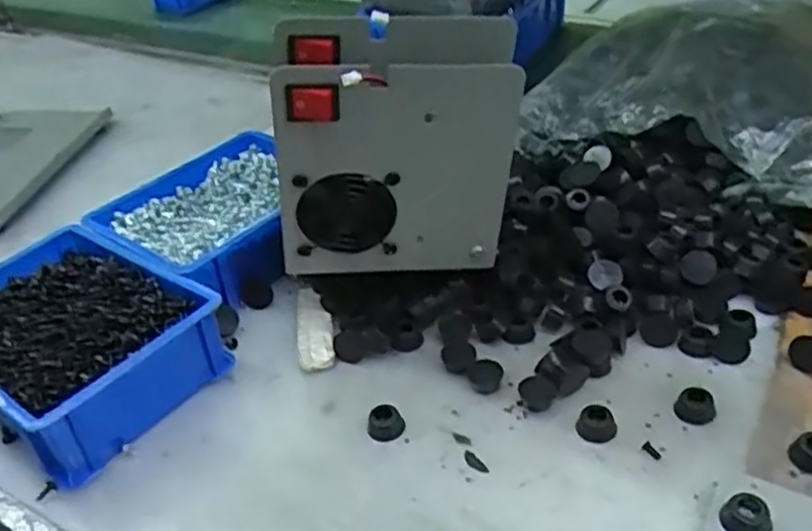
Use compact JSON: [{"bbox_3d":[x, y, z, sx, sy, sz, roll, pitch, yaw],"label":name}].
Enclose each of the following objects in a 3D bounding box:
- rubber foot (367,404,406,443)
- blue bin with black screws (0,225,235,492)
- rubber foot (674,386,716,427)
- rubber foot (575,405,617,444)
[{"bbox_3d":[-0.013,0.103,0.475,0.023,0.014,0.020,-13,36,-8],"label":"rubber foot"},{"bbox_3d":[-0.243,0.055,0.530,0.193,0.073,0.141,20,44,33],"label":"blue bin with black screws"},{"bbox_3d":[0.184,0.090,0.463,0.024,0.014,0.021,11,40,24],"label":"rubber foot"},{"bbox_3d":[0.121,0.101,0.464,0.024,0.015,0.019,4,38,16],"label":"rubber foot"}]

